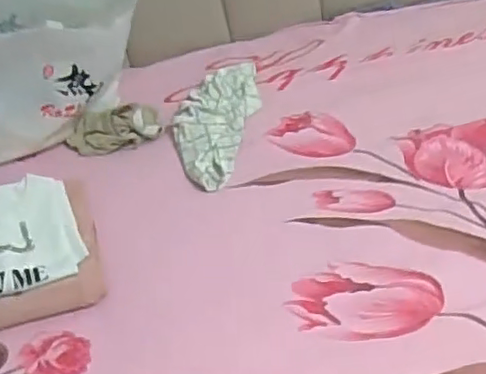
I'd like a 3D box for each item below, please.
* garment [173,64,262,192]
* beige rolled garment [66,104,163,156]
[{"bbox_3d":[-0.045,-0.115,1.015,0.122,0.031,0.321,3,39,7],"label":"garment"},{"bbox_3d":[-0.209,-0.100,0.996,0.147,0.048,0.095,-19,42,-20],"label":"beige rolled garment"}]

